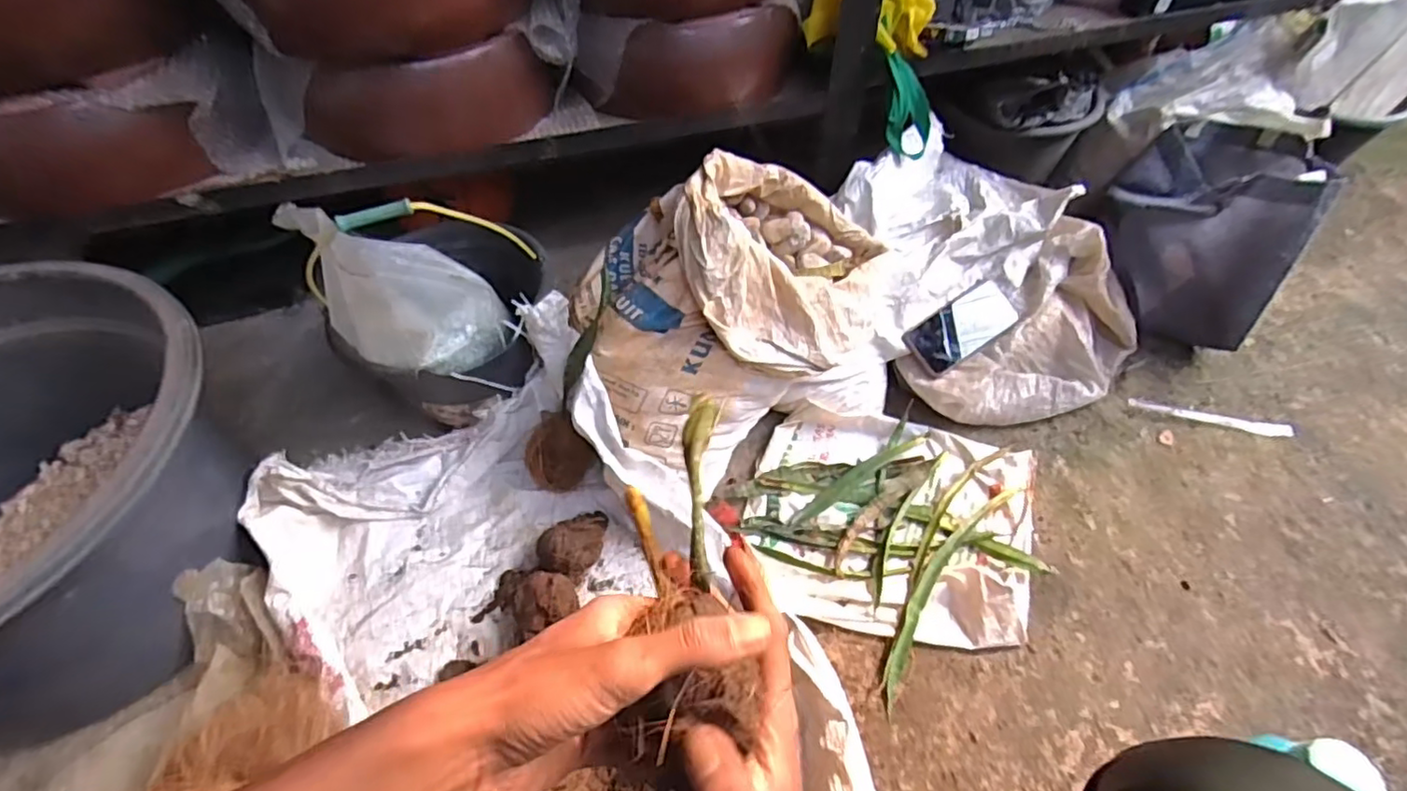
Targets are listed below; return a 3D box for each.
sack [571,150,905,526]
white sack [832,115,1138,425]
[{"bbox_3d":[0.033,-0.100,0.811,0.442,0.307,0.293,-27,56,-19],"label":"sack"},{"bbox_3d":[0.413,-0.184,0.938,0.413,0.217,0.412,-2,51,-1],"label":"white sack"}]

